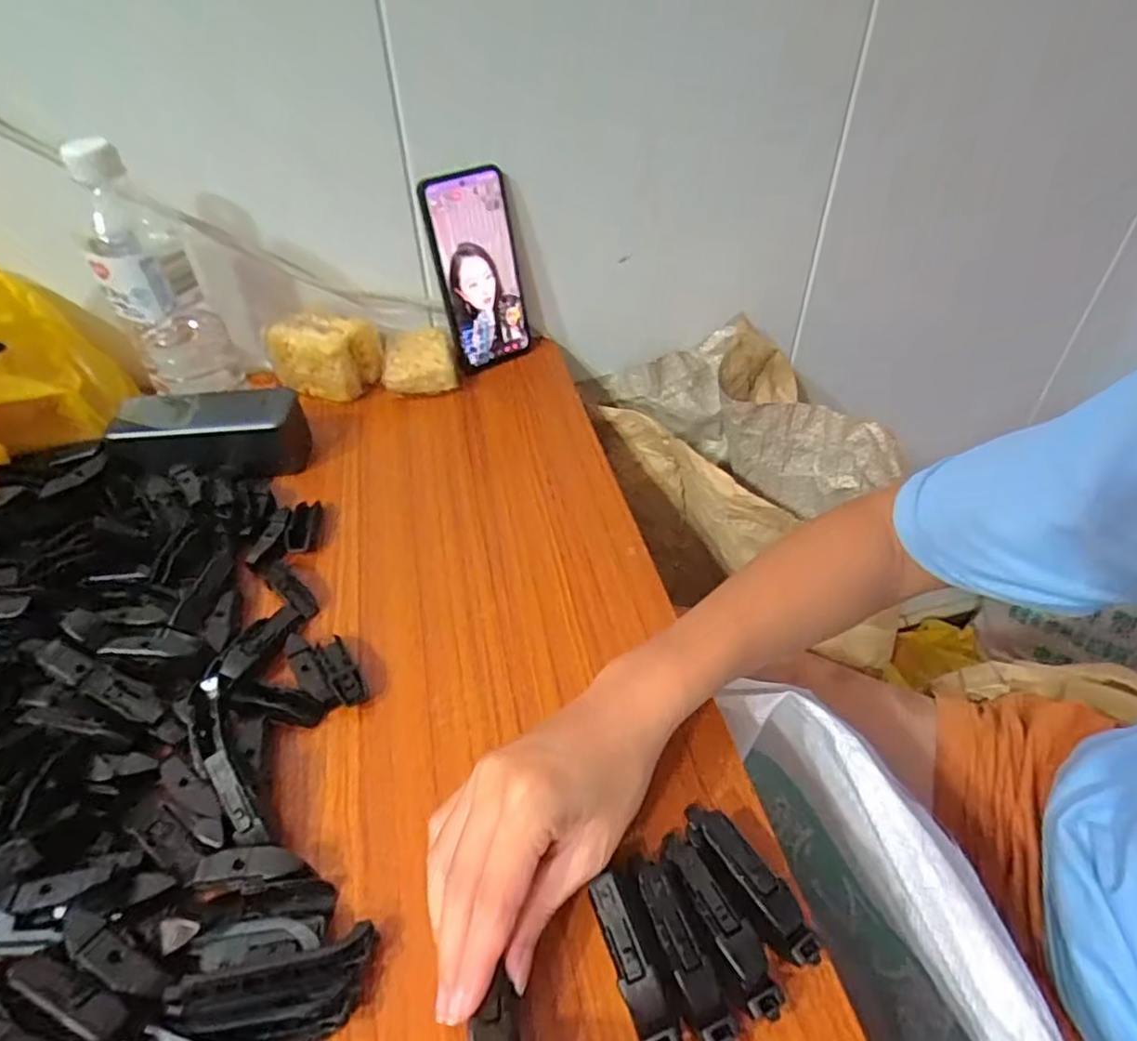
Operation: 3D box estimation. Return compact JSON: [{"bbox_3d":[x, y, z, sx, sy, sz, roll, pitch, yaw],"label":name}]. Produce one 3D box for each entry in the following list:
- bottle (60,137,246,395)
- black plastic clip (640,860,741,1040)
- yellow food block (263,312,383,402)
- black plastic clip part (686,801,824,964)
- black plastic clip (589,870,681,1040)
[{"bbox_3d":[-0.320,-0.187,0.505,0.069,0.186,0.080,-22,47,-21],"label":"bottle"},{"bbox_3d":[0.048,0.173,0.263,0.019,0.014,0.065,-15,59,-15],"label":"black plastic clip"},{"bbox_3d":[-0.218,-0.150,0.587,0.084,0.060,0.055,9,44,9],"label":"yellow food block"},{"bbox_3d":[0.078,0.157,0.286,0.020,0.020,0.075,-21,47,-21],"label":"black plastic clip part"},{"bbox_3d":[0.028,0.177,0.264,0.022,0.026,0.065,-14,45,-14],"label":"black plastic clip"}]

